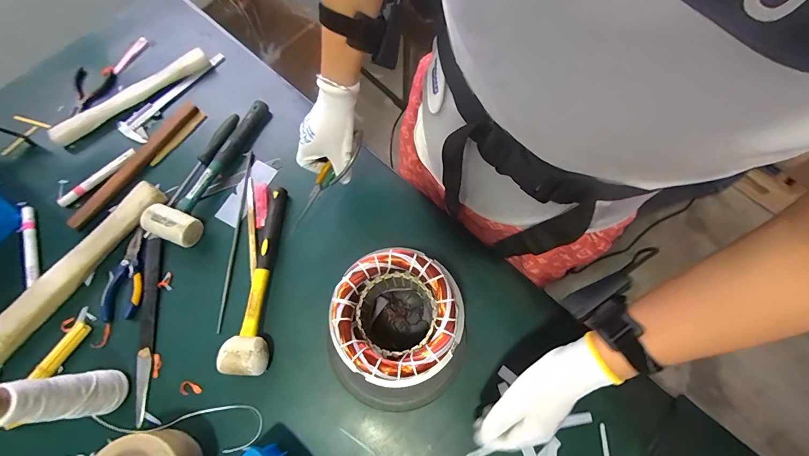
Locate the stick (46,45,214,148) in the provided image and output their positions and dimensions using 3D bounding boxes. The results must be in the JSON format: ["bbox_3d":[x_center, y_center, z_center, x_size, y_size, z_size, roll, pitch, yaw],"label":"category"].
[{"bbox_3d":[-0.497,-0.242,0.660,0.293,0.032,0.029,-39,74,-13],"label":"stick"}]

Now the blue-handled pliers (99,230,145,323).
[{"bbox_3d":[-0.432,0.071,0.553,0.057,0.016,0.134,-7,70,-2],"label":"blue-handled pliers"}]

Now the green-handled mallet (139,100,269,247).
[{"bbox_3d":[-0.323,-0.109,0.599,0.080,0.044,0.284,17,71,7],"label":"green-handled mallet"}]

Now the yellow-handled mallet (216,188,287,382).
[{"bbox_3d":[-0.207,0.069,0.537,0.059,0.045,0.278,5,70,2],"label":"yellow-handled mallet"}]

